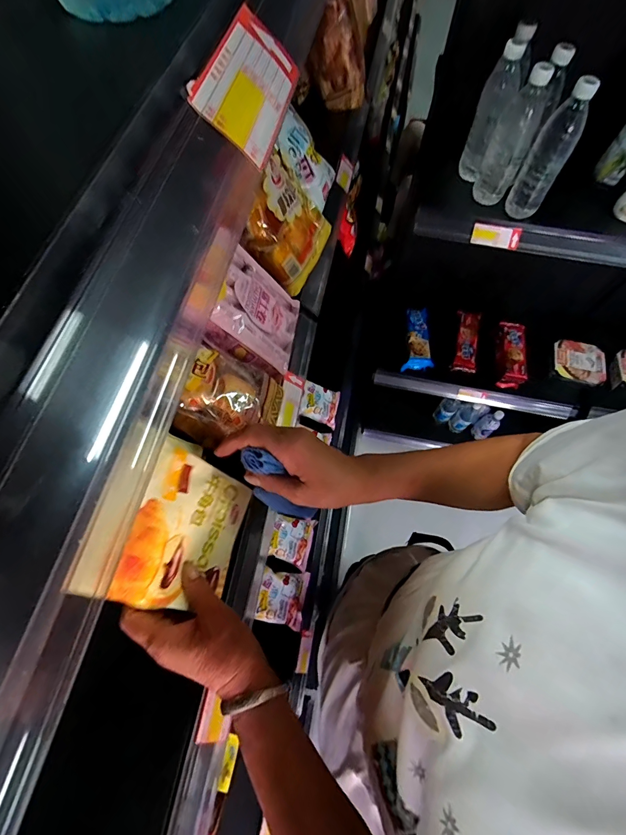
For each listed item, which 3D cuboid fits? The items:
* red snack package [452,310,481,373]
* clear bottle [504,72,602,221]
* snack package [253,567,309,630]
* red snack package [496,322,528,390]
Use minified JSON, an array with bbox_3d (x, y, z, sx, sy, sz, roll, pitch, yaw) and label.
[{"bbox_3d":[0.539,-0.271,1.303,0.070,0.032,0.256,12,65,5],"label":"red snack package"},{"bbox_3d":[0.457,-0.512,0.717,0.070,0.220,0.083,30,68,13],"label":"clear bottle"},{"bbox_3d":[-0.072,0.439,0.921,0.135,0.024,0.124,29,61,-26],"label":"snack package"},{"bbox_3d":[0.691,-0.230,1.274,0.088,0.056,0.260,16,66,7],"label":"red snack package"}]

